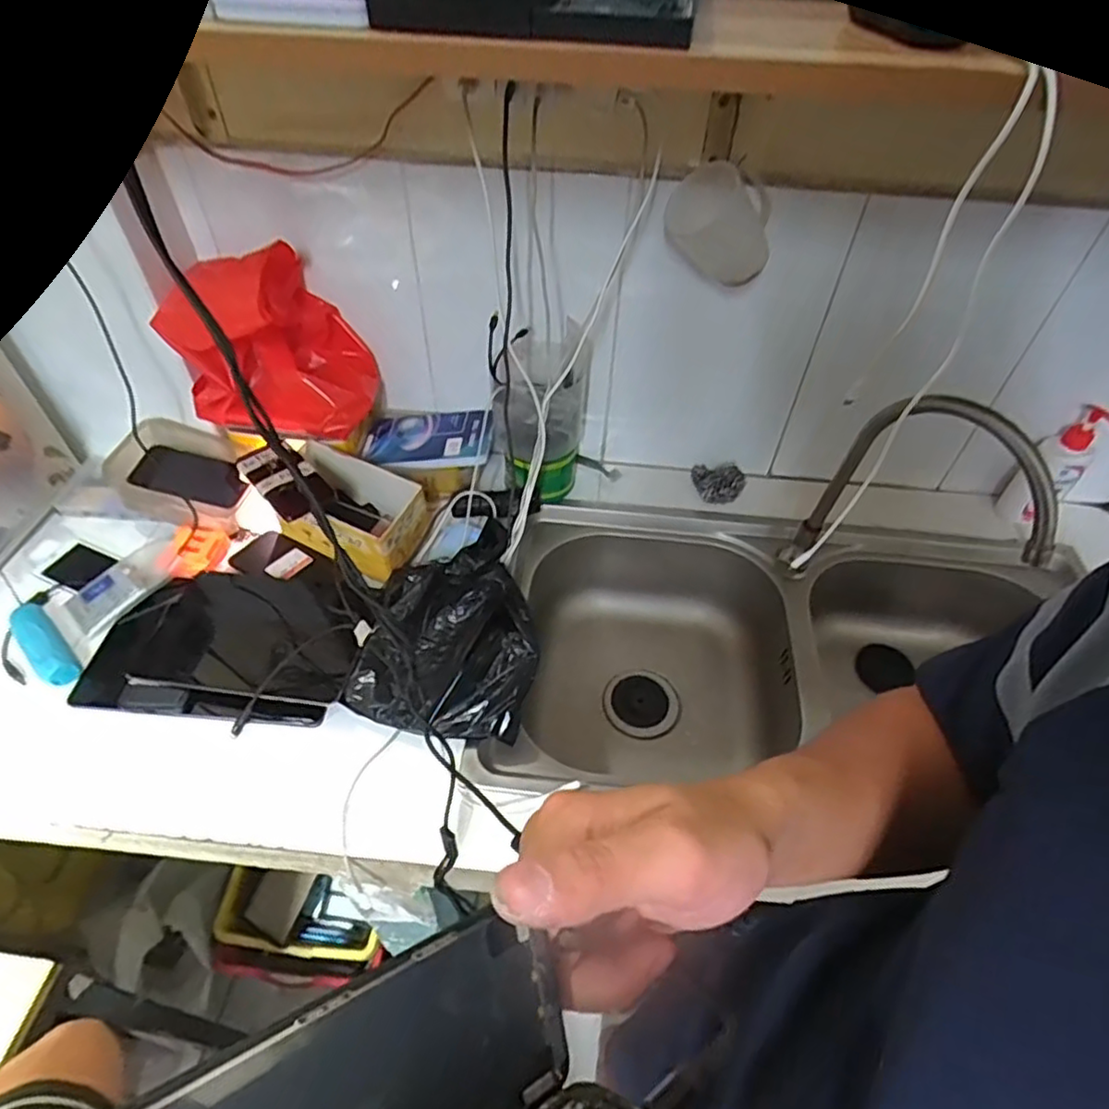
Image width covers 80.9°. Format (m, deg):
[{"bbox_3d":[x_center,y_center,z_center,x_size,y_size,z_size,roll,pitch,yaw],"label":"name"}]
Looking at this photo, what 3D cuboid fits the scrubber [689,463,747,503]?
[{"bbox_3d":[0.233,-0.107,0.927,0.061,0.054,0.066,1,49,-1],"label":"scrubber"}]

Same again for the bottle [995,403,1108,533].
[{"bbox_3d":[0.653,-0.111,0.856,0.069,0.189,0.050,24,52,18],"label":"bottle"}]

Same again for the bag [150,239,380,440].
[{"bbox_3d":[-0.343,-0.262,0.791,0.204,0.214,0.114,3,49,1],"label":"bag"}]

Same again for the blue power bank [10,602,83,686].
[{"bbox_3d":[-0.570,0.098,0.725,0.121,0.024,0.036,37,57,26],"label":"blue power bank"}]

